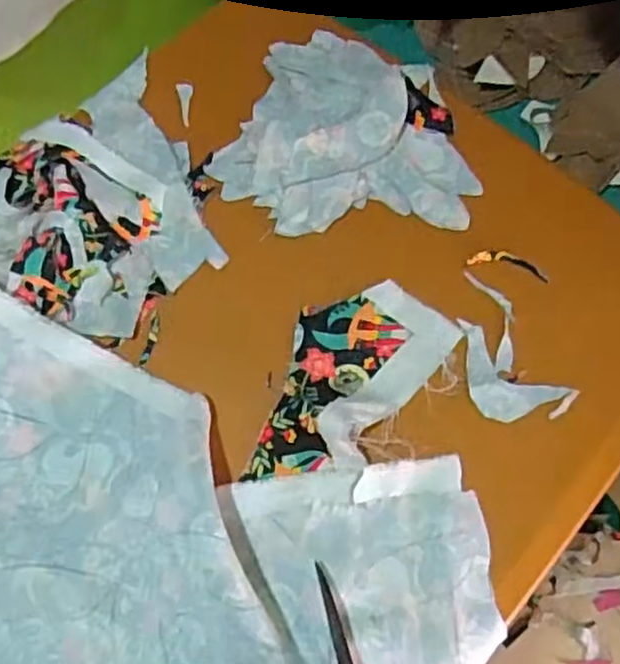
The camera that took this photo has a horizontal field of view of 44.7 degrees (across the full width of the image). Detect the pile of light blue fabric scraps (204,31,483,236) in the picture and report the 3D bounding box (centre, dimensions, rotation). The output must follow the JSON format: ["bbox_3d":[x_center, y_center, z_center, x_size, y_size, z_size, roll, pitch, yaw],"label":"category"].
[{"bbox_3d":[0.023,-0.163,0.579,0.186,0.023,0.176,-2,70,2],"label":"pile of light blue fabric scraps"}]

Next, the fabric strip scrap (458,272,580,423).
[{"bbox_3d":[0.127,0.016,0.518,0.060,0.006,0.111,-29,71,-8],"label":"fabric strip scrap"}]

